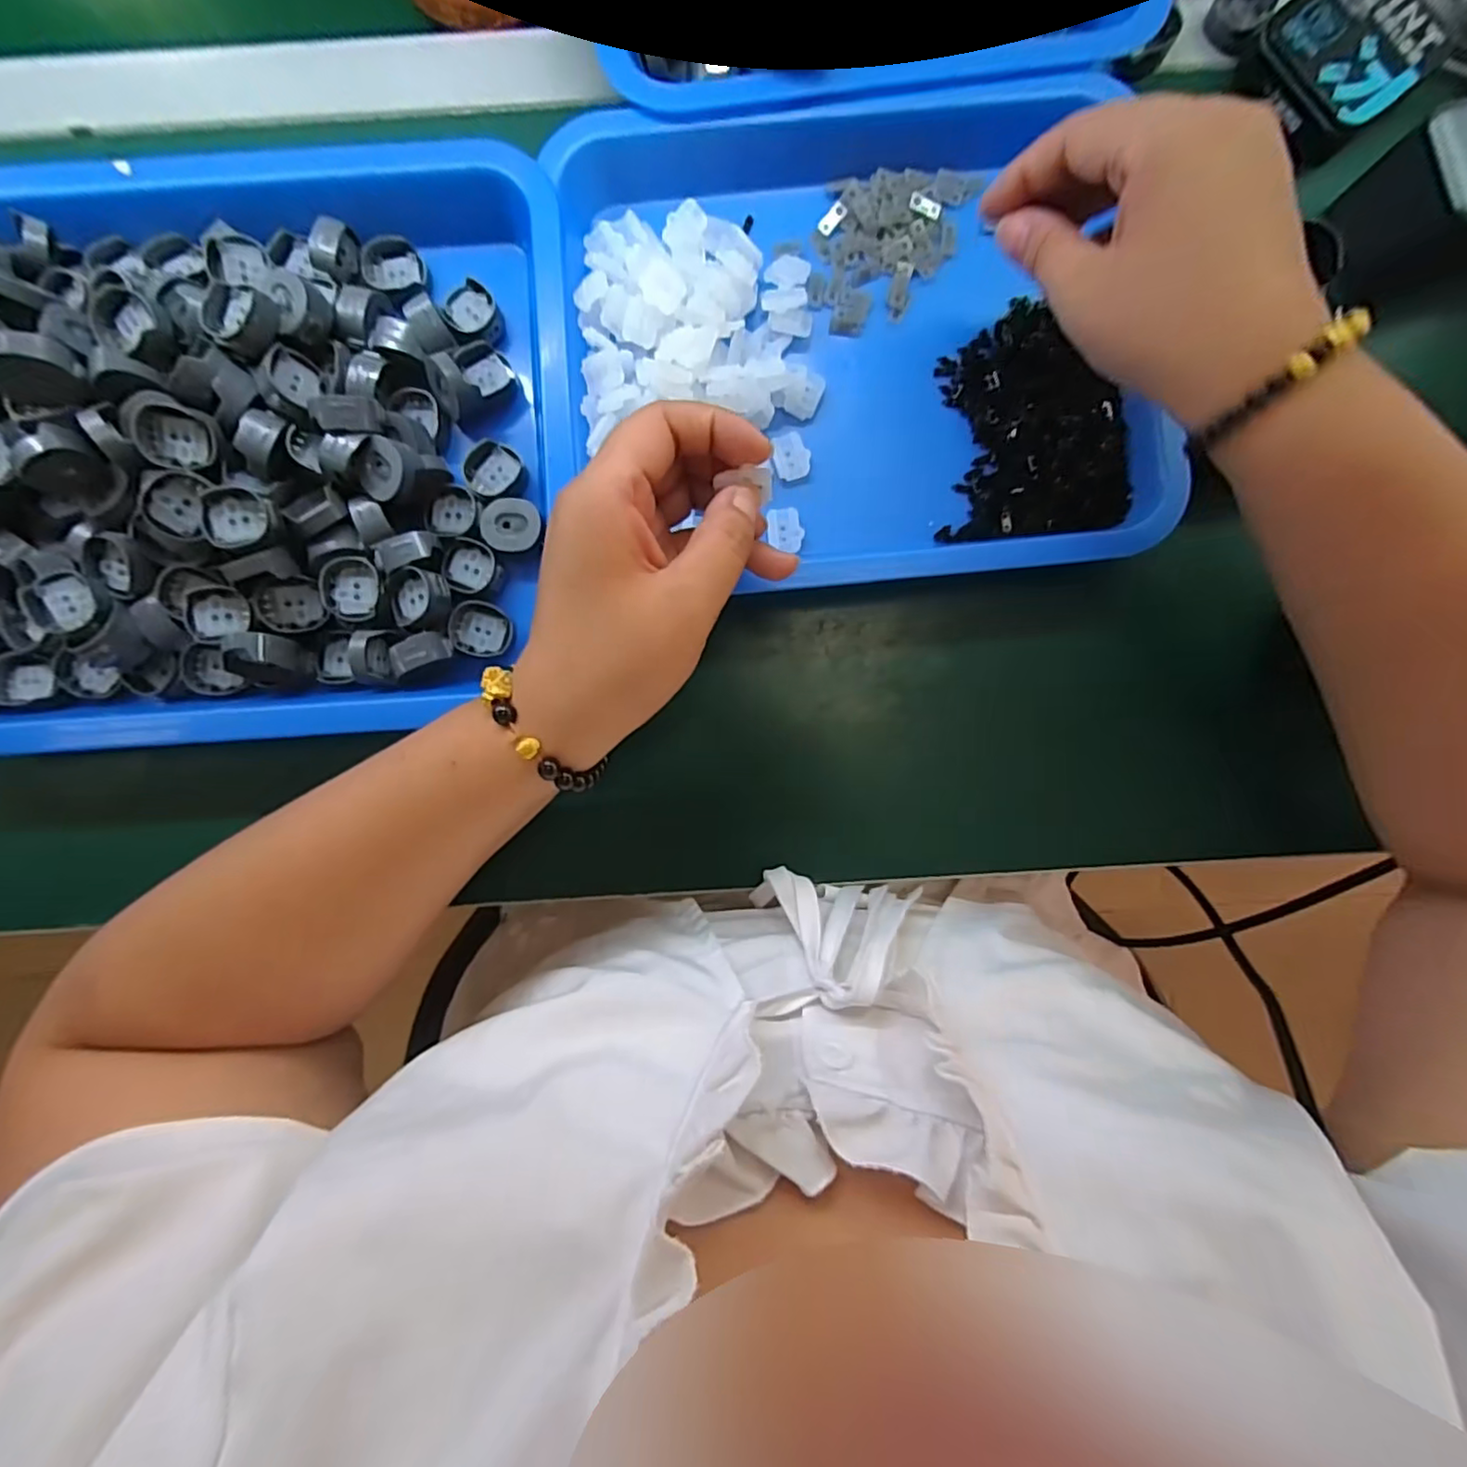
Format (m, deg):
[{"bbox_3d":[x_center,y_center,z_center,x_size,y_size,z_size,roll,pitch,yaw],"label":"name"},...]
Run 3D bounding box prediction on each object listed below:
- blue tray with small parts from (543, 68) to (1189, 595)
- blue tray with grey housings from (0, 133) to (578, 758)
[{"bbox_3d":[0.058,-0.182,0.299,0.260,0.030,0.219,-5,87,0],"label":"blue tray with small parts"},{"bbox_3d":[-0.236,-0.132,0.283,0.322,0.044,0.268,-4,87,0],"label":"blue tray with grey housings"}]

